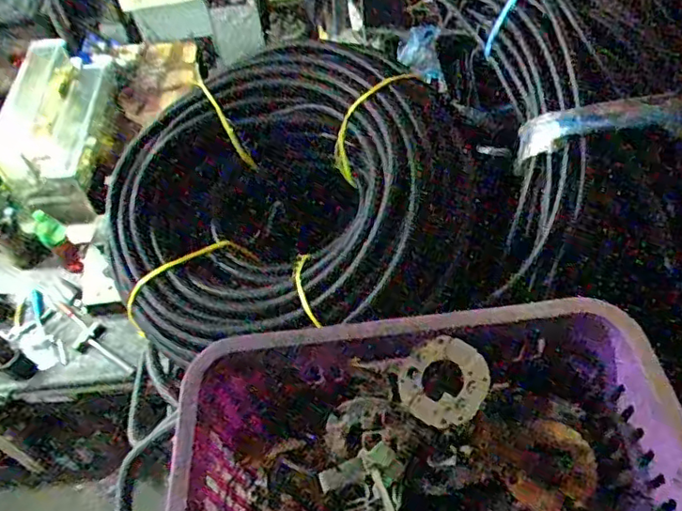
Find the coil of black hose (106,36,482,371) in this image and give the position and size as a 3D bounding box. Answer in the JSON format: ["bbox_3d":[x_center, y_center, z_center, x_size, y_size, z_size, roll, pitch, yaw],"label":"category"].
[{"bbox_3d":[-0.068,-0.065,0.657,0.382,0.192,0.382,-9,65,18],"label":"coil of black hose"}]

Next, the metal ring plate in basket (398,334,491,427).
[{"bbox_3d":[0.082,0.100,0.467,0.066,0.007,0.068,-10,65,22],"label":"metal ring plate in basket"}]

